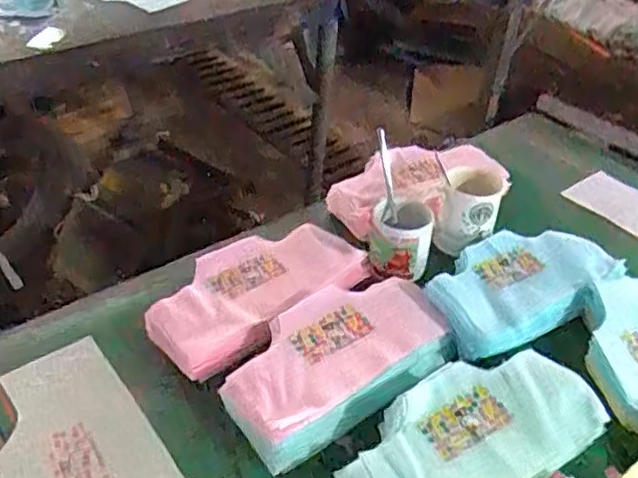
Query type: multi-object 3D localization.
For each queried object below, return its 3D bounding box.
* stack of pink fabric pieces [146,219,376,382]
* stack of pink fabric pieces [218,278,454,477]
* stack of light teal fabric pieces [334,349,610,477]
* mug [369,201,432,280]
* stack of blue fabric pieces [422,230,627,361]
[{"bbox_3d":[-0.086,0.067,0.862,0.154,0.049,0.292,32,47,33],"label":"stack of pink fabric pieces"},{"bbox_3d":[0.022,0.142,0.779,0.291,0.046,0.172,-23,44,-29],"label":"stack of pink fabric pieces"},{"bbox_3d":[0.158,0.214,0.687,0.302,0.049,0.156,-22,44,-28],"label":"stack of light teal fabric pieces"},{"bbox_3d":[0.113,-0.002,0.906,0.083,0.082,0.088,1,38,-1],"label":"mug"},{"bbox_3d":[0.269,0.065,0.888,0.293,0.049,0.159,-21,43,-27],"label":"stack of blue fabric pieces"}]

